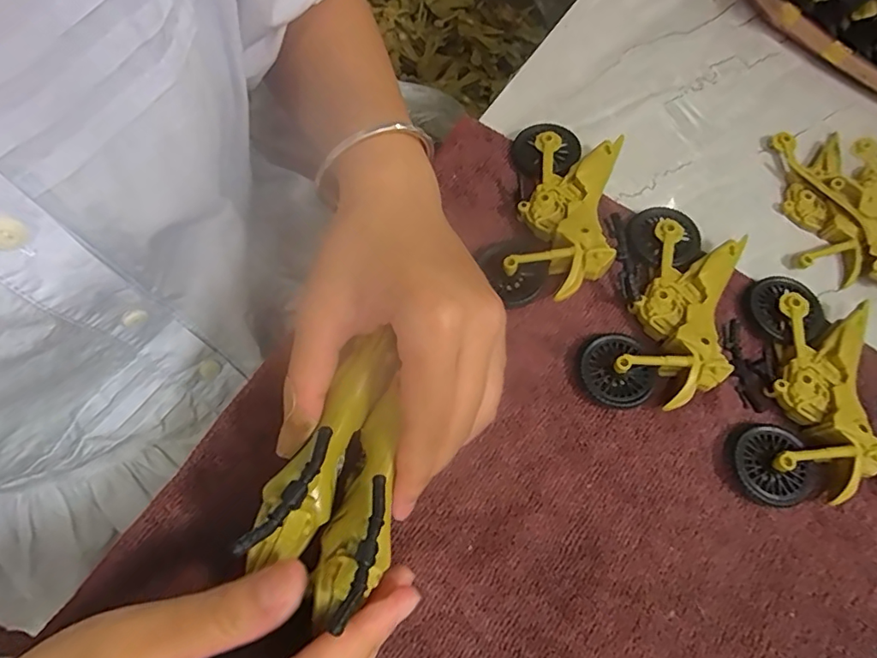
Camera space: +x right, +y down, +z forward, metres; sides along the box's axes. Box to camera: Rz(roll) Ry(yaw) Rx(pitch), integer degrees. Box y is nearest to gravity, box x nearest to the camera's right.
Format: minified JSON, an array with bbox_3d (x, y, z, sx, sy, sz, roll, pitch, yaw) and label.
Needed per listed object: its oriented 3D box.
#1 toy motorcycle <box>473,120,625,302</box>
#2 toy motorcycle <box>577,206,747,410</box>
[{"bbox_3d":[0.062,-0.063,0.283,0.059,0.029,0.113,16,69,4],"label":"toy motorcycle"},{"bbox_3d":[0.116,-0.011,0.268,0.058,0.023,0.115,24,70,7],"label":"toy motorcycle"}]

